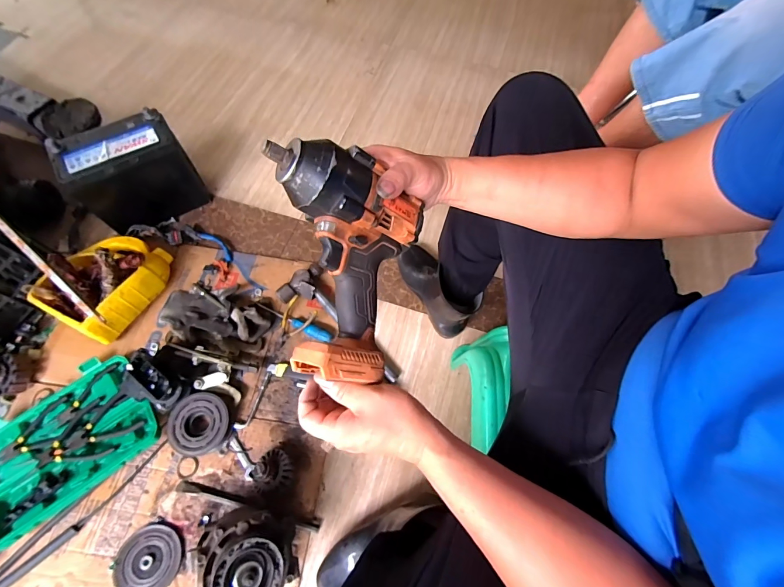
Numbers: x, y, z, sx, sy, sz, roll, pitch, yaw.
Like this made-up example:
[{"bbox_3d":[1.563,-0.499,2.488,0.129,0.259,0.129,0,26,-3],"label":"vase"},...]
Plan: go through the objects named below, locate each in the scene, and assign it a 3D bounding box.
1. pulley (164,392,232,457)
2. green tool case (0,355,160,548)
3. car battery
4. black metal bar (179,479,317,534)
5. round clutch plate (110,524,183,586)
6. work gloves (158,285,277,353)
[{"bbox_3d":[-0.379,0.255,0.683,0.121,0.043,0.110,1,65,-3],"label":"pulley"},{"bbox_3d":[-0.621,0.277,0.662,0.302,0.038,0.223,-35,72,-17],"label":"green tool case"},{"bbox_3d":[-0.602,-0.274,0.835,0.244,0.209,0.122,-34,71,-17],"label":"car battery"},{"bbox_3d":[-0.267,0.389,0.649,0.273,0.020,0.020,14,65,3],"label":"black metal bar"},{"bbox_3d":[-0.423,0.467,0.614,0.102,0.008,0.106,1,65,-3],"label":"round clutch plate"},{"bbox_3d":[-0.391,0.044,0.777,0.249,0.056,0.143,15,65,4],"label":"work gloves"}]

